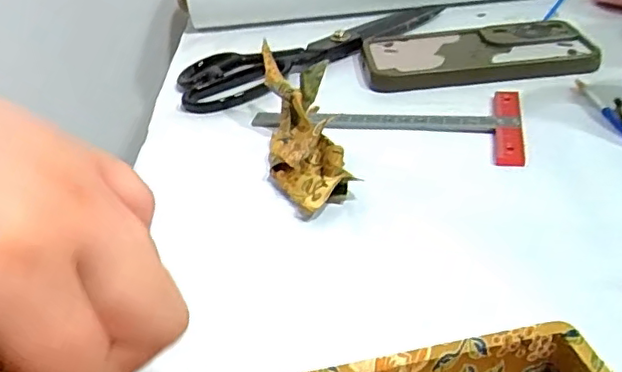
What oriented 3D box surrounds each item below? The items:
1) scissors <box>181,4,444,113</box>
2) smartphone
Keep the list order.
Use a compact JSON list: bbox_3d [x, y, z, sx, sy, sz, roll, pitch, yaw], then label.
[{"bbox_3d":[0.009,-0.110,0.483,0.240,0.012,0.075,-20,36,-19],"label":"scissors"},{"bbox_3d":[0.121,-0.100,0.454,0.160,0.012,0.078,-5,33,2],"label":"smartphone"}]

